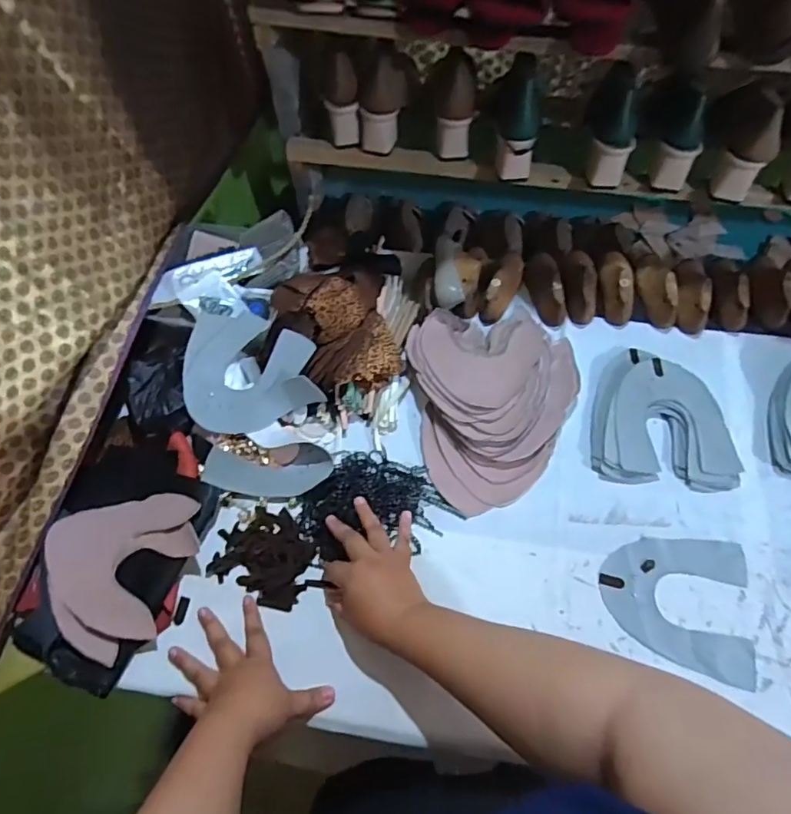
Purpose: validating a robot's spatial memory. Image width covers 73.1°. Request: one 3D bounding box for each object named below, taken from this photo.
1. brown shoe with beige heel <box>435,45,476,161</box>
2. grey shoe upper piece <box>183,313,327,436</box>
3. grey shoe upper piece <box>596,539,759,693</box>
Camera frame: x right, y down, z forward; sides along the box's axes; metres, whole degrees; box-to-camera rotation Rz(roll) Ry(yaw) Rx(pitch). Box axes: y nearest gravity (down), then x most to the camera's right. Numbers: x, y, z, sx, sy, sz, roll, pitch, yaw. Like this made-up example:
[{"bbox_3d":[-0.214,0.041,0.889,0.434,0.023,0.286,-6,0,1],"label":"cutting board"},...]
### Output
[{"bbox_3d":[0.091,-0.447,0.800,0.057,0.134,0.073,0,37,2],"label":"brown shoe with beige heel"},{"bbox_3d":[-0.191,-0.061,0.722,0.164,0.061,0.179,-10,62,-2],"label":"grey shoe upper piece"},{"bbox_3d":[0.320,0.221,0.608,0.160,0.005,0.149,8,63,7],"label":"grey shoe upper piece"}]

